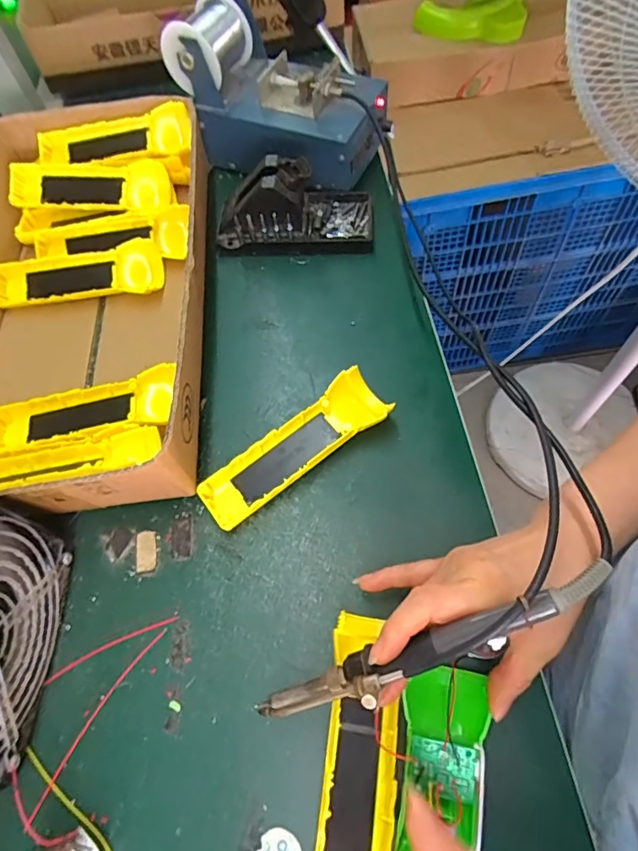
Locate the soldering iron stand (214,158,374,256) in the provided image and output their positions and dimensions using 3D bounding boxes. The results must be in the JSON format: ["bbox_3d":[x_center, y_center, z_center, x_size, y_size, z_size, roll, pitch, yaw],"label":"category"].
[{"bbox_3d":[-0.023,-0.224,0.482,0.154,0.072,0.077,-1,63,3],"label":"soldering iron stand"}]

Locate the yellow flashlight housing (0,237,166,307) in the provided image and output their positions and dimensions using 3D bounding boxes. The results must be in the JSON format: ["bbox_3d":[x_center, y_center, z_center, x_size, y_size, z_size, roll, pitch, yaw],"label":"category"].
[{"bbox_3d":[-0.236,-0.147,0.467,0.164,0.032,0.043,-4,63,-1],"label":"yellow flashlight housing"}]

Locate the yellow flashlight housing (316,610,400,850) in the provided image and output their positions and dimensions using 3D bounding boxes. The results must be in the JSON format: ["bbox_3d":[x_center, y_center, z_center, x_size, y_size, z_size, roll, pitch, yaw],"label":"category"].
[{"bbox_3d":[0.024,0.200,0.286,0.042,0.029,0.162,4,64,5],"label":"yellow flashlight housing"}]

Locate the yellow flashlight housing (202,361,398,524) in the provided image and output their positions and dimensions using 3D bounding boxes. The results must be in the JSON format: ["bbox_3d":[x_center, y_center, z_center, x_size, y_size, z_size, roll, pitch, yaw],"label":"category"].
[{"bbox_3d":[-0.020,0.016,0.383,0.160,0.029,0.048,-33,66,-13],"label":"yellow flashlight housing"}]

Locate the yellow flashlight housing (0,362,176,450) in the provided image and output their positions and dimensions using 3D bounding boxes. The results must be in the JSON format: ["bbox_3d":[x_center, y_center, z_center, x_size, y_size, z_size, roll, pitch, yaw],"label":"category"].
[{"bbox_3d":[-0.191,-0.006,0.395,0.161,0.035,0.054,-12,63,-3],"label":"yellow flashlight housing"}]

